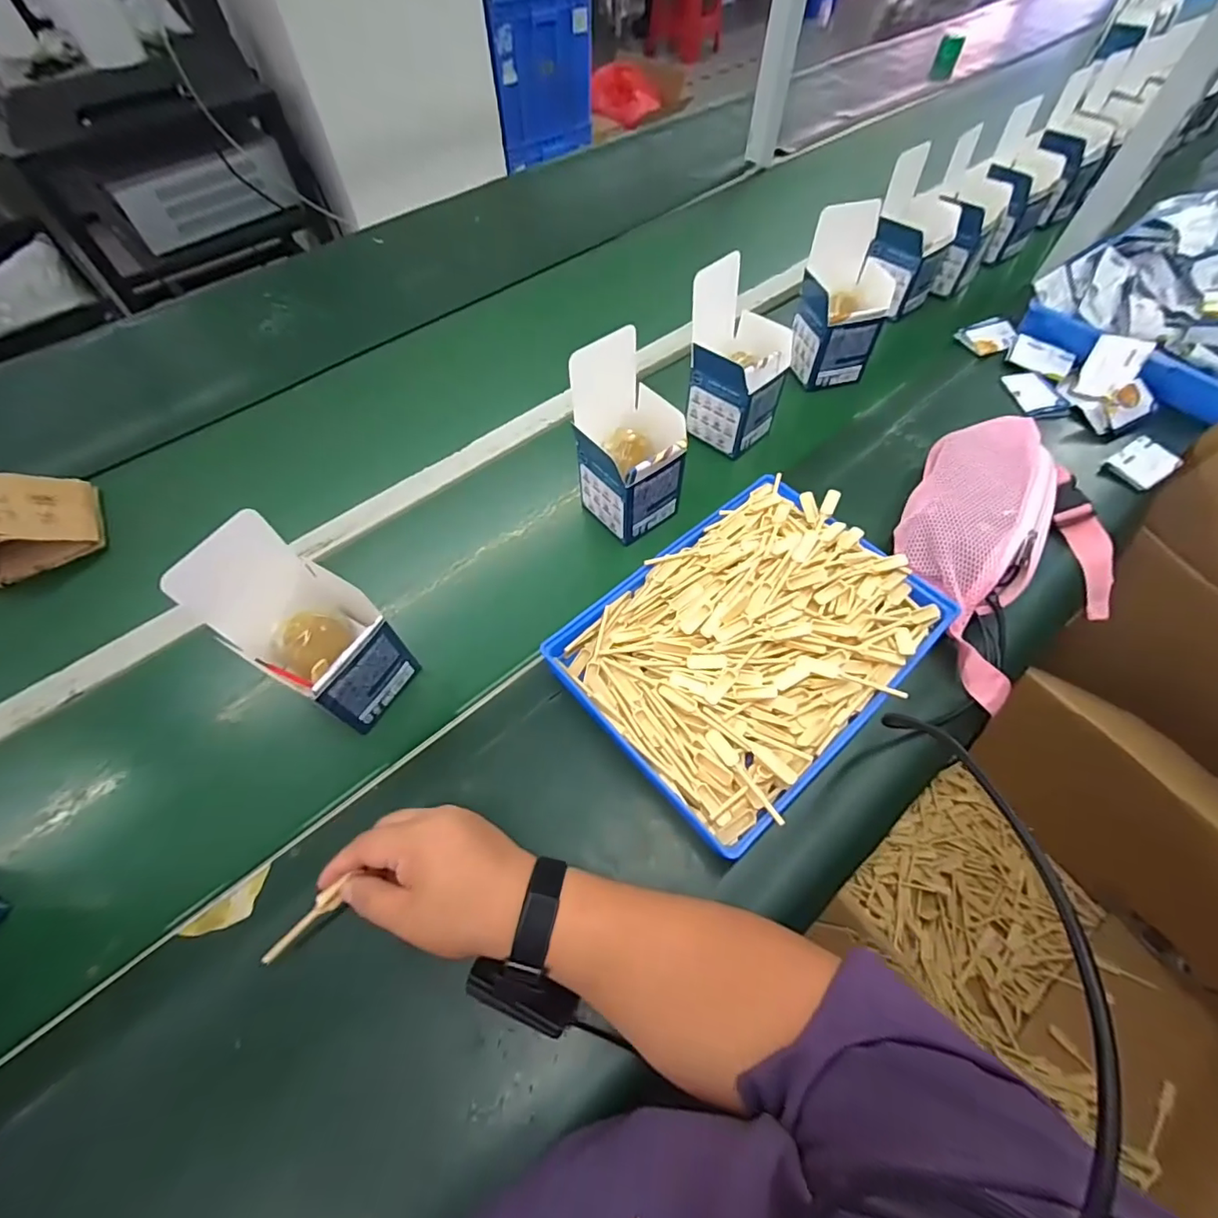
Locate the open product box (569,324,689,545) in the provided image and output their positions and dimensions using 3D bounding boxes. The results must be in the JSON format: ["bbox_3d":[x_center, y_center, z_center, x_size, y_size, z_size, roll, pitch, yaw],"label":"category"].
[{"bbox_3d":[0.020,-0.166,0.534,0.098,0.170,0.095,-35,64,-20],"label":"open product box"}]

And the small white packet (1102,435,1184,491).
[{"bbox_3d":[0.626,-0.171,0.617,0.072,0.017,0.053,-28,62,-16],"label":"small white packet"}]

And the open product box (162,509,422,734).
[{"bbox_3d":[-0.235,0.013,0.427,0.088,0.174,0.097,28,62,17],"label":"open product box"}]

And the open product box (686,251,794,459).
[{"bbox_3d":[0.145,-0.282,0.607,0.096,0.165,0.105,-39,65,-22],"label":"open product box"}]

